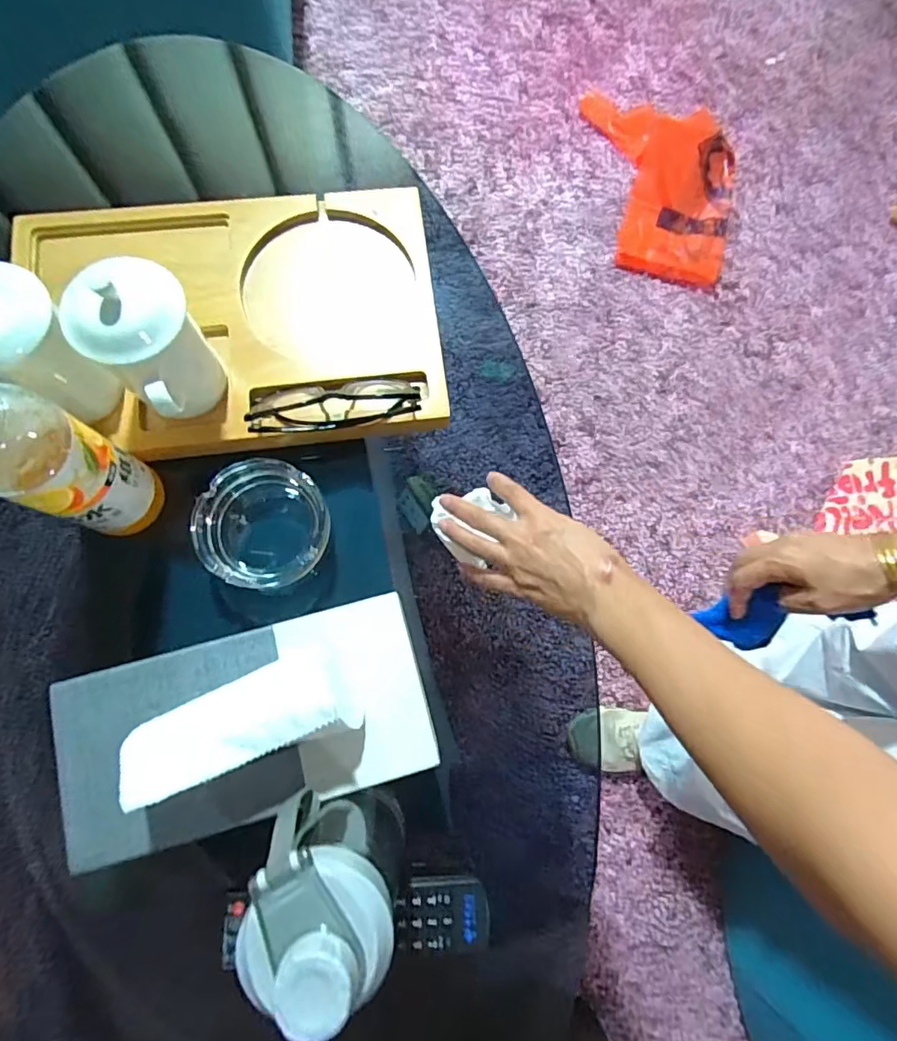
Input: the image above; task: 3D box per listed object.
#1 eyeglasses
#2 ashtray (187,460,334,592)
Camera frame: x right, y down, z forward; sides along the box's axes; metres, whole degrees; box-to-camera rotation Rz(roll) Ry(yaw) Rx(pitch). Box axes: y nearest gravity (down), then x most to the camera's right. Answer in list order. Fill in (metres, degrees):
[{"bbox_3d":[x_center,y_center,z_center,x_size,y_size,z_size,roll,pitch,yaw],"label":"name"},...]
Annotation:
[{"bbox_3d":[-0.094,-0.101,0.455,0.147,0.033,0.042,-5,78,-4],"label":"eyeglasses"},{"bbox_3d":[-0.156,0.005,0.463,0.098,0.046,0.105,1,78,-3],"label":"ashtray"}]

